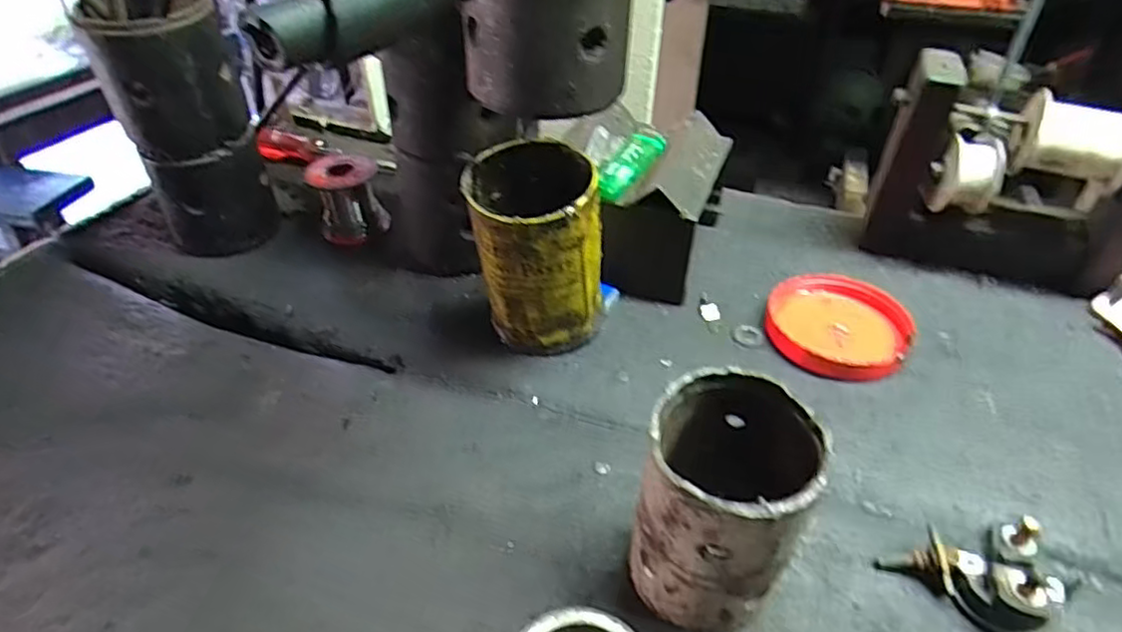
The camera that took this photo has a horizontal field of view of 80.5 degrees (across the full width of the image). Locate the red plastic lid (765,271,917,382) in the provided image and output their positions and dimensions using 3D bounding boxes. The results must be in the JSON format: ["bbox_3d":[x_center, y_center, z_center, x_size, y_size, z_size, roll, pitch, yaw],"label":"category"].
[{"bbox_3d":[0.183,0.006,0.435,0.092,0.019,0.089,-1,41,1],"label":"red plastic lid"}]

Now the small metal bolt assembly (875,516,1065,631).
[{"bbox_3d":[0.194,0.113,0.307,0.071,0.034,0.045,27,48,28],"label":"small metal bolt assembly"}]

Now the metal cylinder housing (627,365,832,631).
[{"bbox_3d":[0.069,0.083,0.285,0.062,0.110,0.071,18,45,20],"label":"metal cylinder housing"}]

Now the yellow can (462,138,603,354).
[{"bbox_3d":[-0.014,-0.036,0.401,0.074,0.128,0.071,-1,41,1],"label":"yellow can"}]

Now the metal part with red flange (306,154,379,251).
[{"bbox_3d":[-0.168,-0.092,0.520,0.051,0.056,0.045,-29,48,-28],"label":"metal part with red flange"}]

